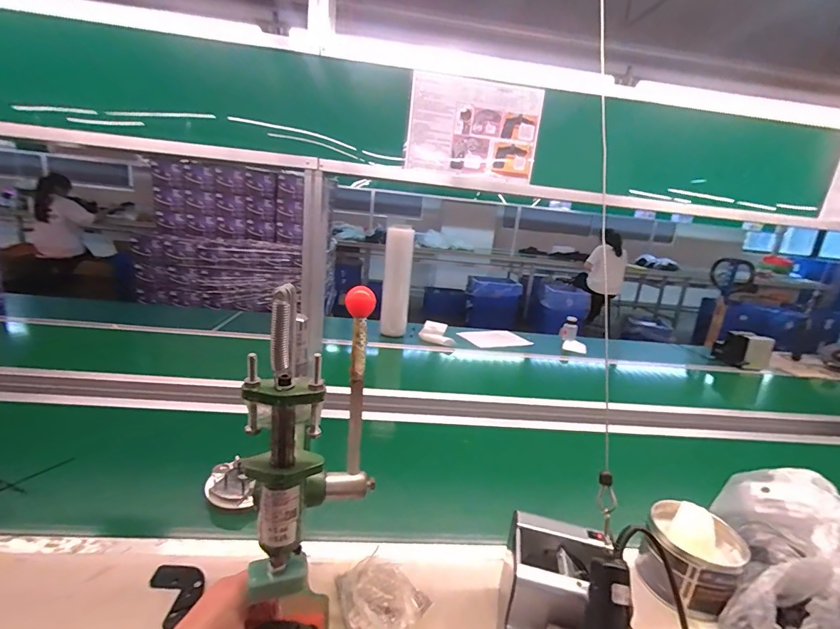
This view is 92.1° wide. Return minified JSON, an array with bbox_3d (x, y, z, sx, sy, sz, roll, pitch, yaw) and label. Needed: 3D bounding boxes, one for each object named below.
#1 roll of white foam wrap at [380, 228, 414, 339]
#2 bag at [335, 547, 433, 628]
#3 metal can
[{"bbox_3d":[-0.101,-0.137,1.742,0.116,0.455,0.116,5,15,-3],"label":"roll of white foam wrap"},{"bbox_3d":[-0.053,0.376,0.554,0.134,0.061,0.122,13,16,24],"label":"bag"},{"bbox_3d":[0.415,0.375,0.631,0.131,0.100,0.127,6,15,-1],"label":"metal can"}]

